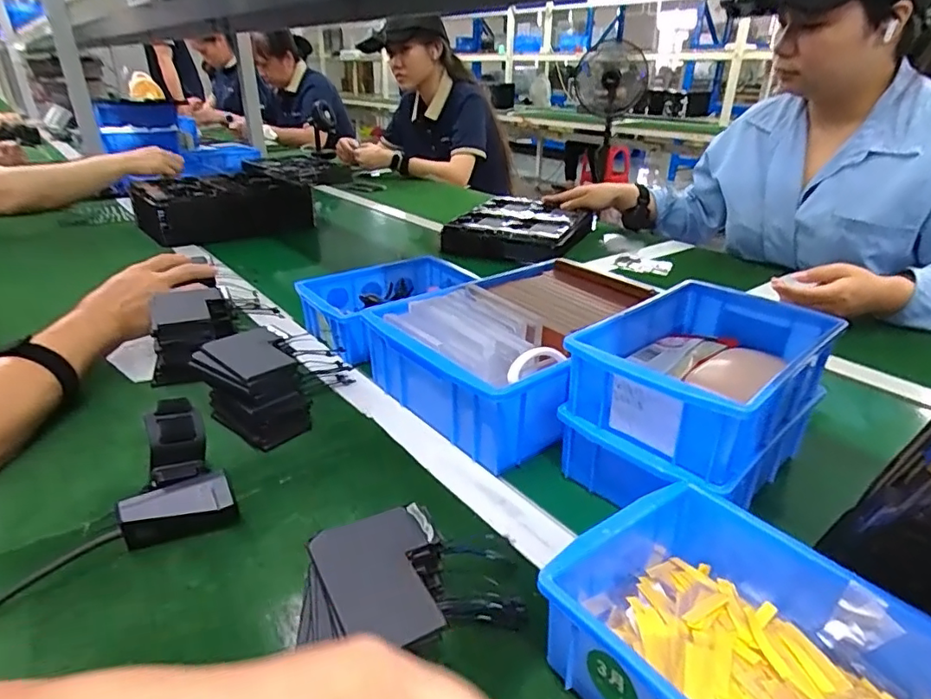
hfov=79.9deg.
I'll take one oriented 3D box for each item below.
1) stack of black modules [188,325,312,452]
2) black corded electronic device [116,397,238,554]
[{"bbox_3d":[-0.188,0.032,0.489,0.072,0.071,0.097,-19,33,-34],"label":"stack of black modules"},{"bbox_3d":[-0.202,0.085,0.383,0.067,0.073,0.063,-13,30,-25],"label":"black corded electronic device"}]

